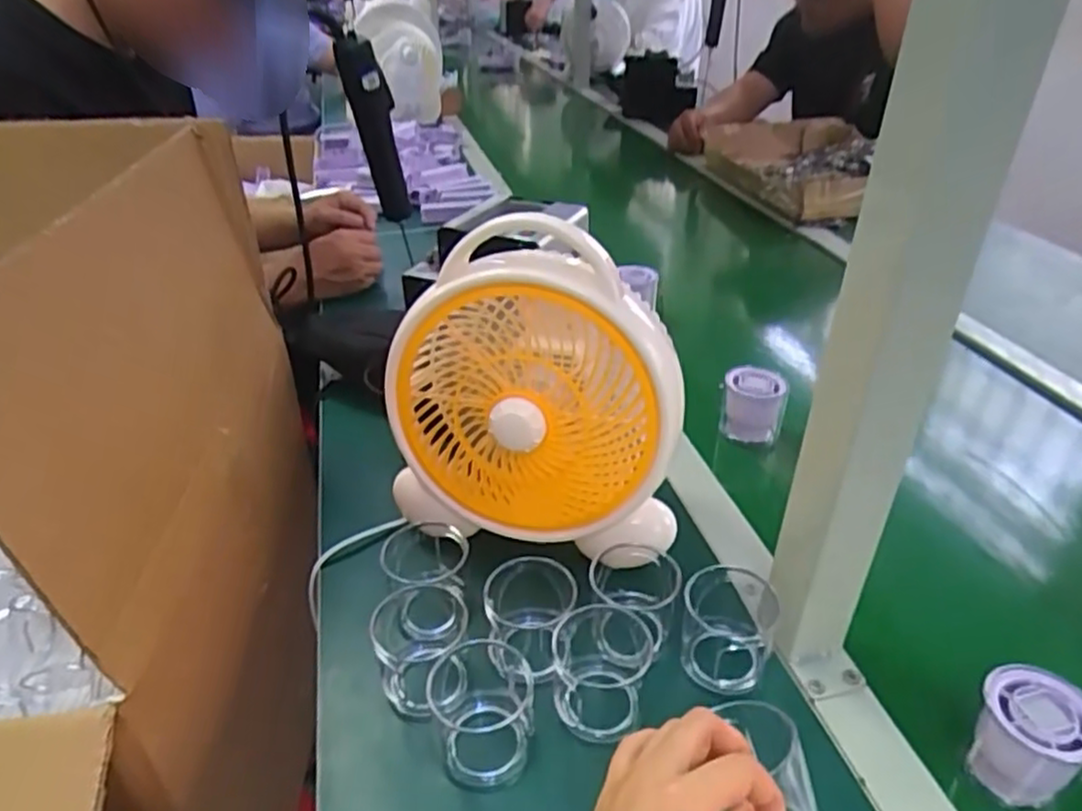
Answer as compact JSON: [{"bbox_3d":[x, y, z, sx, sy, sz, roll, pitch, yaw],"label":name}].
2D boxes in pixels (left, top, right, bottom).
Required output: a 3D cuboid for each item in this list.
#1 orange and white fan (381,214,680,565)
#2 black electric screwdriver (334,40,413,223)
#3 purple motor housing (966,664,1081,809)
[{"bbox_3d":[-0.002,-0.002,0.528,0.212,0.237,0.110,14,36,20],"label":"orange and white fan"},{"bbox_3d":[-0.183,-0.299,0.804,0.049,0.251,0.053,-4,64,-3],"label":"black electric screwdriver"},{"bbox_3d":[0.274,0.185,0.404,0.048,0.063,0.054,-23,40,-30],"label":"purple motor housing"}]

